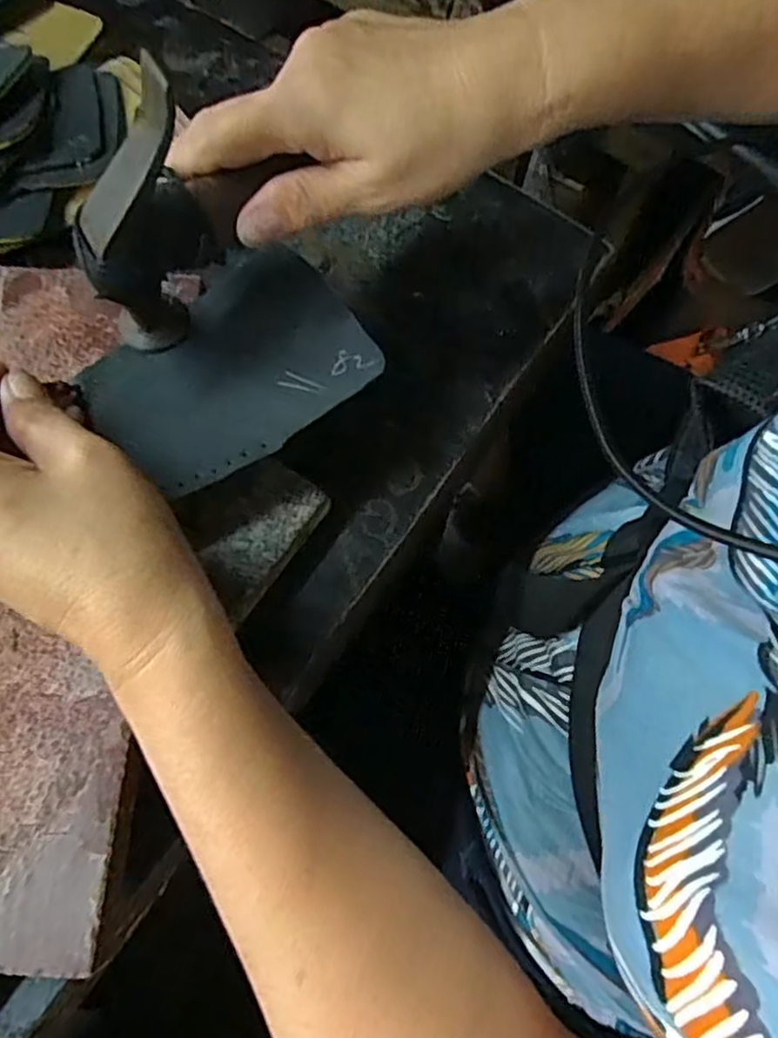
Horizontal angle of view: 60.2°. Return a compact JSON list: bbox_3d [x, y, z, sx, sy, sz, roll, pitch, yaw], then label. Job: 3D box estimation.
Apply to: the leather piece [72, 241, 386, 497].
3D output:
[{"bbox_3d":[-0.070,-0.067,0.289,0.113,0.017,0.089,-34,76,-13],"label":"leather piece"}]

